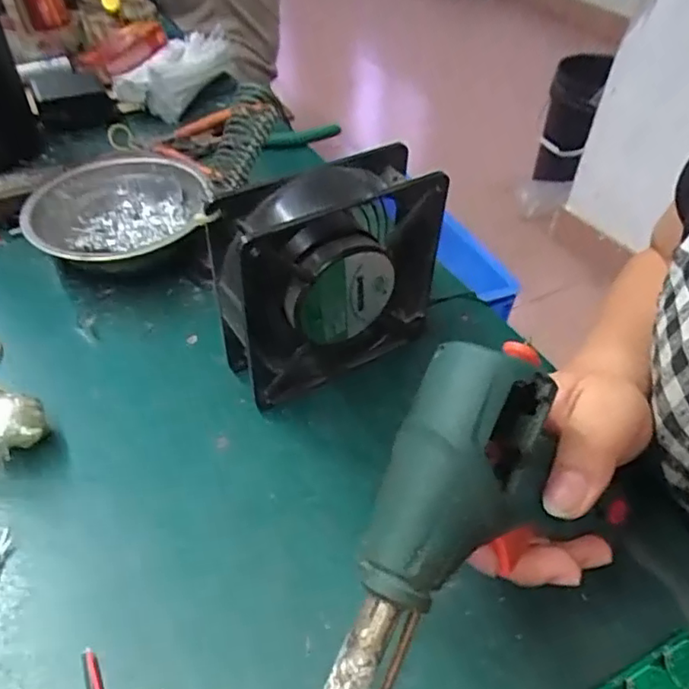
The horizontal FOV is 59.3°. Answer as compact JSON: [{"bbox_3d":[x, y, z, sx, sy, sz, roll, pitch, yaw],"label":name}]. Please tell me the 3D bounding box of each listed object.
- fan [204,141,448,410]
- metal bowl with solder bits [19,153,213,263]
[{"bbox_3d":[-0.006,-0.033,0.331,0.120,0.123,0.041,-23,49,-24],"label":"fan"},{"bbox_3d":[-0.157,-0.087,0.434,0.128,0.041,0.130,0,44,-2],"label":"metal bowl with solder bits"}]

